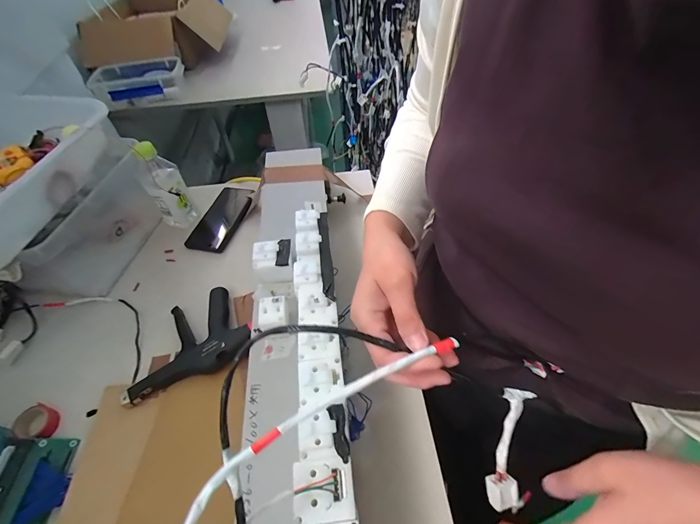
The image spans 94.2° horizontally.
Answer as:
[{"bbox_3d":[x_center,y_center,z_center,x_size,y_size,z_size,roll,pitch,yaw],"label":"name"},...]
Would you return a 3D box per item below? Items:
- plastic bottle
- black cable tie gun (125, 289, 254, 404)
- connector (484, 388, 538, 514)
[{"bbox_3d":[-0.333,-0.135,0.587,0.061,0.158,0.056,-33,55,-21],"label":"plastic bottle"},{"bbox_3d":[-0.234,0.111,0.467,0.164,0.035,0.131,-24,53,-15],"label":"black cable tie gun"},{"bbox_3d":[0.143,0.165,0.286,0.032,0.116,0.015,3,13,7],"label":"connector"}]

